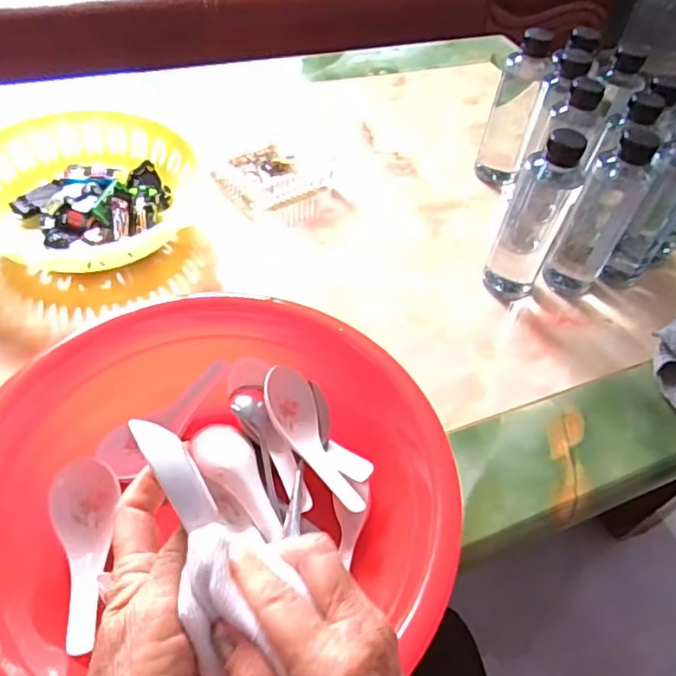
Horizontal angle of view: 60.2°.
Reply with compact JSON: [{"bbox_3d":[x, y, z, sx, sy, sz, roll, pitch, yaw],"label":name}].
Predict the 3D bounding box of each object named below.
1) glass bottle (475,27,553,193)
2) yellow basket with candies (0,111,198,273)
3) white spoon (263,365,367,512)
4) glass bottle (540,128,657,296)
[{"bbox_3d":[0.204,-0.258,0.683,0.047,0.172,0.050,7,50,-1],"label":"glass bottle"},{"bbox_3d":[-0.260,-0.158,0.612,0.222,0.055,0.212,3,50,-4],"label":"yellow basket with candies"},{"bbox_3d":[-0.021,0.074,0.432,0.039,0.031,0.126,-18,55,-20],"label":"white spoon"},{"bbox_3d":[0.254,-0.118,0.569,0.052,0.176,0.045,31,54,18],"label":"glass bottle"}]

